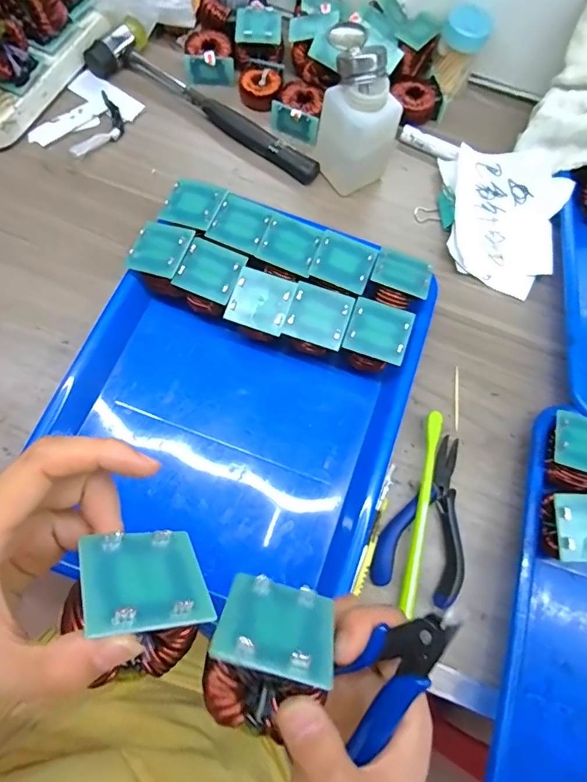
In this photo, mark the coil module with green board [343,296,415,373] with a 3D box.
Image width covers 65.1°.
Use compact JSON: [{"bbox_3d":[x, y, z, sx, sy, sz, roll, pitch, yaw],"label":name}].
[{"bbox_3d":[0.065,-0.039,0.377,0.047,0.050,0.046,19,70,2],"label":"coil module with green board"}]

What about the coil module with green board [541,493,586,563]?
[{"bbox_3d":[0.200,0.101,0.334,0.050,0.049,0.046,3,70,-3],"label":"coil module with green board"}]

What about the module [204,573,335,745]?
[{"bbox_3d":[-0.008,0.108,0.182,0.049,0.051,0.041,17,104,3],"label":"module"}]

